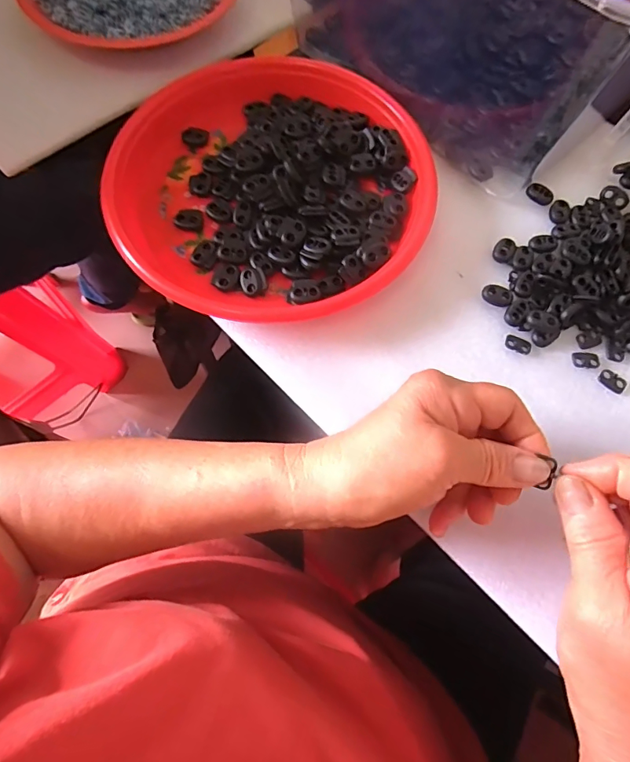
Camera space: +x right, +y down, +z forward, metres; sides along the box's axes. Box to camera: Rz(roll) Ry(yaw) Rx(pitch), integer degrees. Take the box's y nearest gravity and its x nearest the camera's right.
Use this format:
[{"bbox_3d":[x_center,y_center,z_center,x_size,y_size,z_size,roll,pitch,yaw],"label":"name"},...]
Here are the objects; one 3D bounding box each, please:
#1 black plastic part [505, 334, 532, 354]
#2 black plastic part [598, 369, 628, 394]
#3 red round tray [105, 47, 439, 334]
[{"bbox_3d":[0.146,-0.026,0.313,0.018,0.004,0.011,21,72,6],"label":"black plastic part"},{"bbox_3d":[0.209,0.000,0.308,0.018,0.004,0.013,40,75,11],"label":"black plastic part"},{"bbox_3d":[-0.032,-0.162,0.338,0.230,0.024,0.240,0,71,-1],"label":"red round tray"}]

